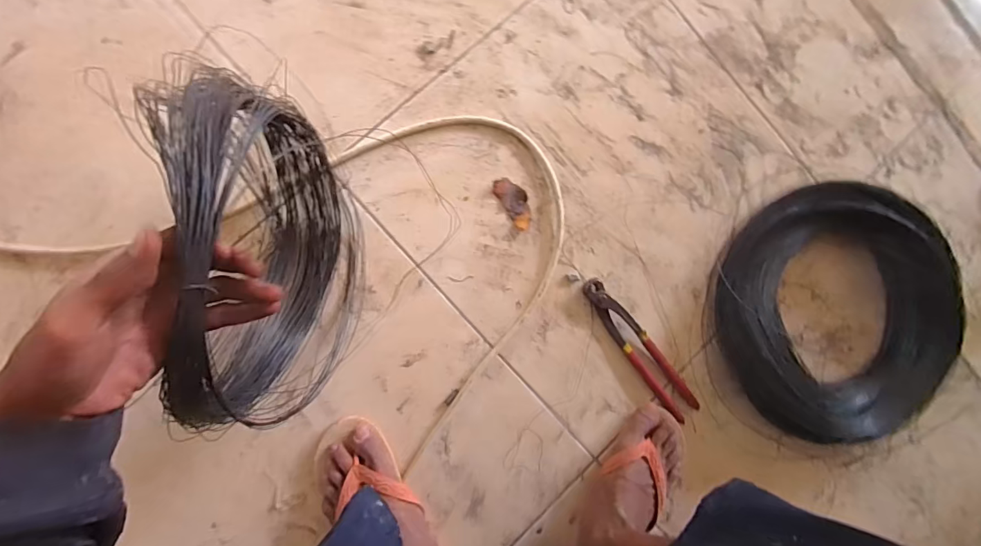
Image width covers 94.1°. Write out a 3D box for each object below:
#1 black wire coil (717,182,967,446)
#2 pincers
[{"bbox_3d":[0.481,0.052,0.628,0.333,0.091,0.343,0,90,-8],"label":"black wire coil"},{"bbox_3d":[0.200,0.099,0.610,0.046,0.023,0.223,-36,94,-7],"label":"pincers"}]

